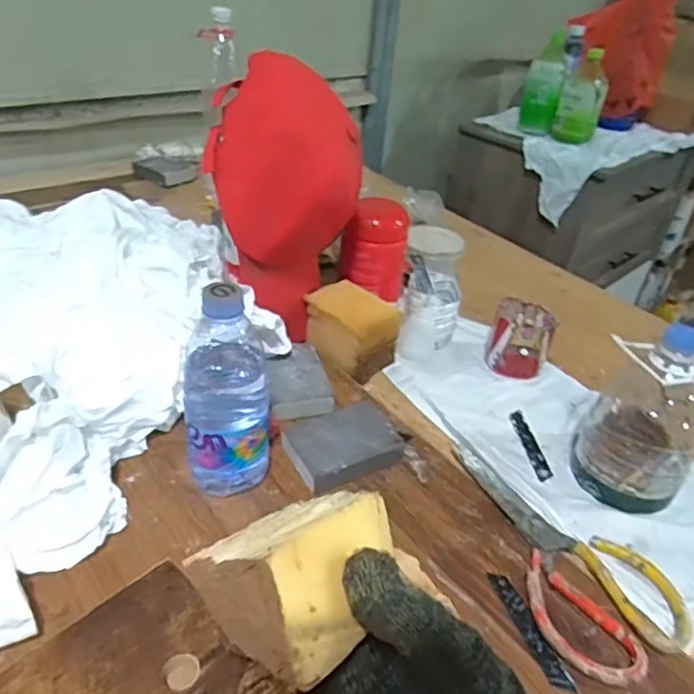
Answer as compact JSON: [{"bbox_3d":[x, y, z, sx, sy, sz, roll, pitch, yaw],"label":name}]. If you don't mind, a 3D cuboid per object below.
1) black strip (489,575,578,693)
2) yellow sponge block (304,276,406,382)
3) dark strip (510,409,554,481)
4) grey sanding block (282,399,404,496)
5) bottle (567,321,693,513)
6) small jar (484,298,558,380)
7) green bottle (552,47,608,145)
[{"bbox_3d":[0.139,0.212,0.468,0.015,0.004,0.097,-8,37,-17],"label":"black strip"},{"bbox_3d":[0.006,-0.019,0.705,0.101,0.079,0.066,29,42,30],"label":"yellow sponge block"},{"bbox_3d":[0.189,0.100,0.635,0.017,0.004,0.099,0,36,-7],"label":"dark strip"},{"bbox_3d":[-0.003,0.094,0.593,0.101,0.027,0.073,-17,41,-27],"label":"grey sanding block"},{"bbox_3d":[0.275,0.059,0.561,0.103,0.161,0.094,25,40,26],"label":"bottle"},{"bbox_3d":[0.204,-0.011,0.728,0.066,0.071,0.071,3,36,-2],"label":"small jar"},{"bbox_3d":[0.502,-0.519,1.323,0.093,0.189,0.089,15,37,14],"label":"green bottle"}]

